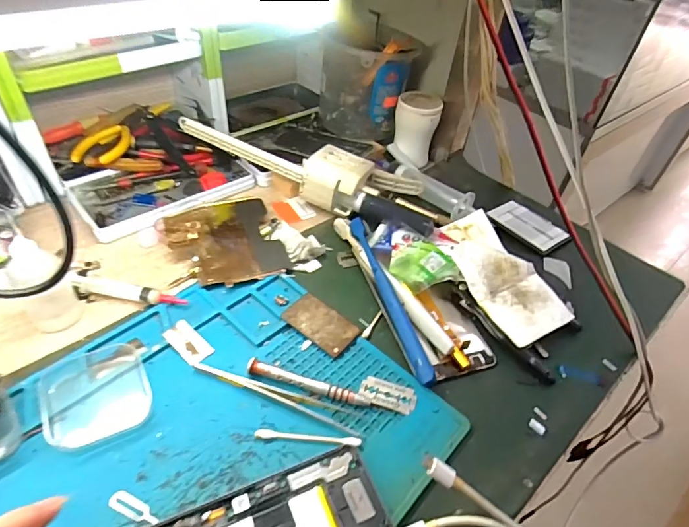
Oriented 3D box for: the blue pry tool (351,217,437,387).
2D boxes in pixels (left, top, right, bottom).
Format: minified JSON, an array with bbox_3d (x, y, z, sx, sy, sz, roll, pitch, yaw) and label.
[{"bbox_3d":[0.038,0.024,0.397,0.015,0.007,0.185,-30,51,10],"label":"blue pry tool"}]

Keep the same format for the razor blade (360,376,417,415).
[{"bbox_3d":[0.033,0.098,0.336,0.041,0.004,0.023,16,44,8],"label":"razor blade"}]

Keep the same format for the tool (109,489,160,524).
[{"bbox_3d":[-0.126,0.147,0.268,0.035,0.004,0.011,20,35,14],"label":"tool"}]

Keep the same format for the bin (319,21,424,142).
[{"bbox_3d":[0.026,-0.233,0.587,0.113,0.128,0.112,4,43,-4],"label":"bin"}]

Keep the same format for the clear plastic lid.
[{"bbox_3d":[-0.174,0.088,0.315,0.063,0.012,0.071,-17,49,-24],"label":"clear plastic lid"}]

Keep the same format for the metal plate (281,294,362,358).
[{"bbox_3d":[-0.020,0.050,0.376,0.060,0.004,0.035,33,51,21],"label":"metal plate"}]

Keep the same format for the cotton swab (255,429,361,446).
[{"bbox_3d":[-0.025,0.118,0.305,0.071,0.007,0.007,7,43,0],"label":"cotton swab"}]

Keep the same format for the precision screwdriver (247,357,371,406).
[{"bbox_3d":[-0.027,0.089,0.332,0.093,0.011,0.010,14,44,7],"label":"precision screwdriver"}]

